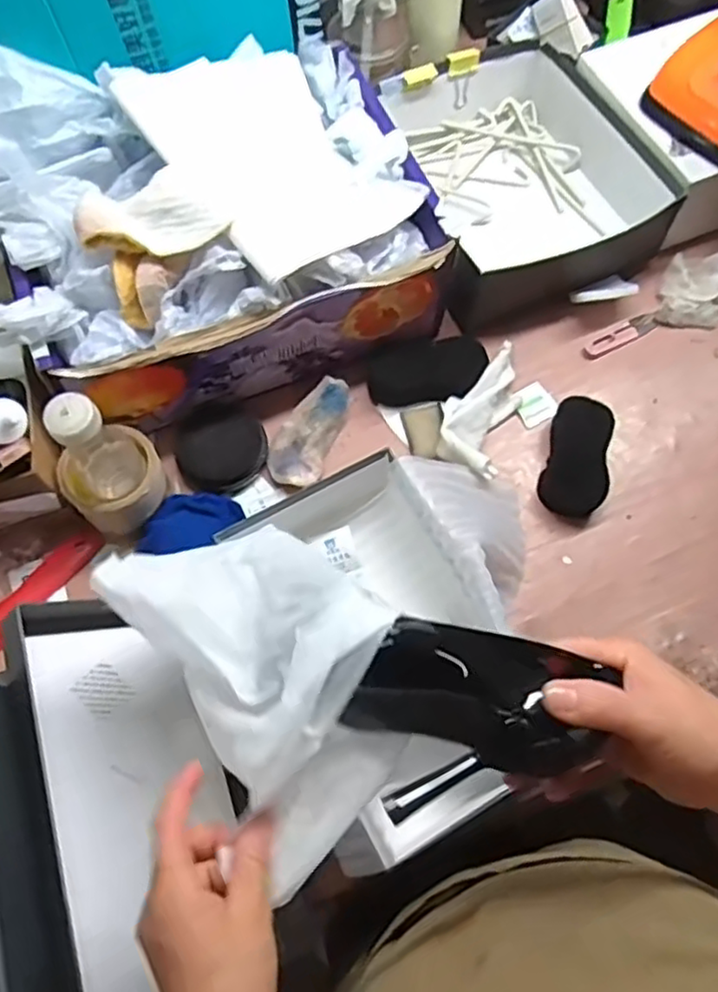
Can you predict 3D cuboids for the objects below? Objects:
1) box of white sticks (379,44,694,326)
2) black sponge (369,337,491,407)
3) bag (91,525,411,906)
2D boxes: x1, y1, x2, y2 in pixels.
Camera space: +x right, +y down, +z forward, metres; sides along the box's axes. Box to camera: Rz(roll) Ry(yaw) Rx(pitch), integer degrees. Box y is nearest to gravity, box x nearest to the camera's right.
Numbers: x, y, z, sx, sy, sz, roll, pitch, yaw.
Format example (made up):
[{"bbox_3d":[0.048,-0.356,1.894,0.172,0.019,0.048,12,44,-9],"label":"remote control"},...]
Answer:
[{"bbox_3d":[0.178,-0.378,0.835,0.256,0.118,0.321,-21,69,-9],"label":"box of white sticks"},{"bbox_3d":[0.073,-0.132,0.744,0.123,0.033,0.063,-6,68,-3],"label":"black sponge"},{"bbox_3d":[-0.051,0.099,0.426,0.129,0.074,0.213,-34,72,-13],"label":"bag"}]

